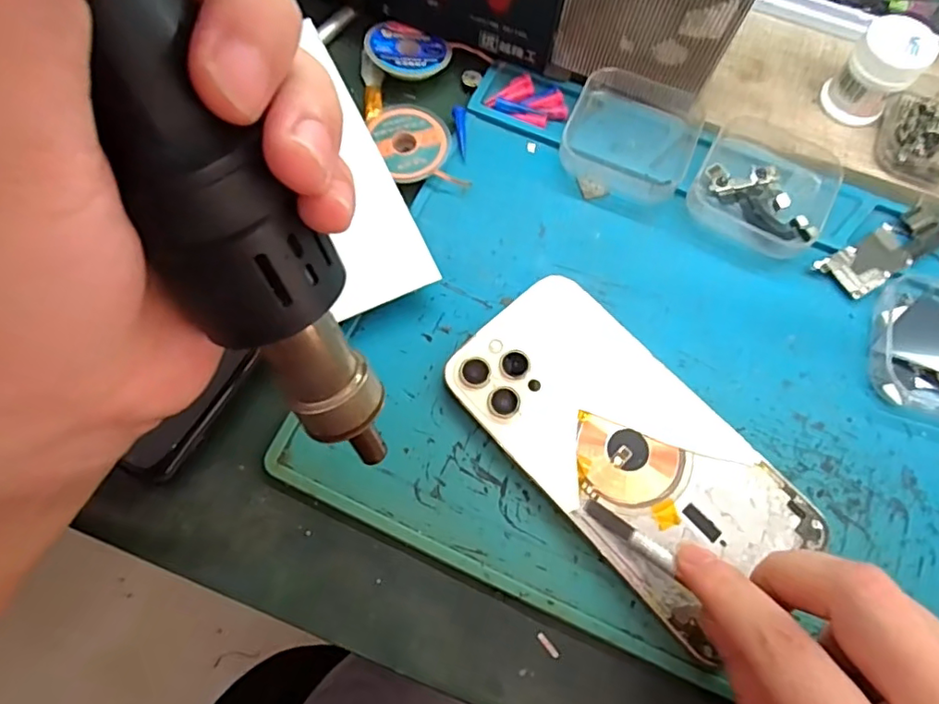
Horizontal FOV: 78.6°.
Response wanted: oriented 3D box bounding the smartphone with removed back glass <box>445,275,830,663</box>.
[{"bbox_3d":[0.063,0.037,0.241,0.077,0.005,0.151,-40,76,-14],"label":"smartphone with removed back glass"}]

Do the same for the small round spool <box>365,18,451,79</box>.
[{"bbox_3d":[-0.035,-0.161,0.308,0.043,0.015,0.039,34,73,11],"label":"small round spool"}]

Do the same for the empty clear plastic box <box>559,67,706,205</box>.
[{"bbox_3d":[0.082,-0.110,0.294,0.063,0.019,0.062,21,71,6],"label":"empty clear plastic box"}]

